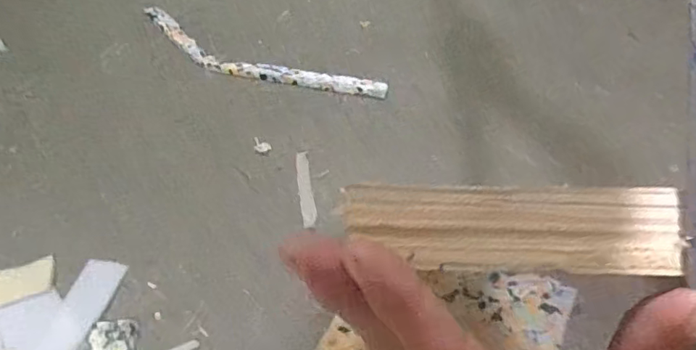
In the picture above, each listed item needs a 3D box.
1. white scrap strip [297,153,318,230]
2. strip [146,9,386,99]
[{"bbox_3d":[-0.056,0.017,0.709,0.019,0.004,0.124,-8,50,-5],"label":"white scrap strip"},{"bbox_3d":[-0.170,-0.191,0.888,0.478,0.013,0.097,22,54,18],"label":"strip"}]

